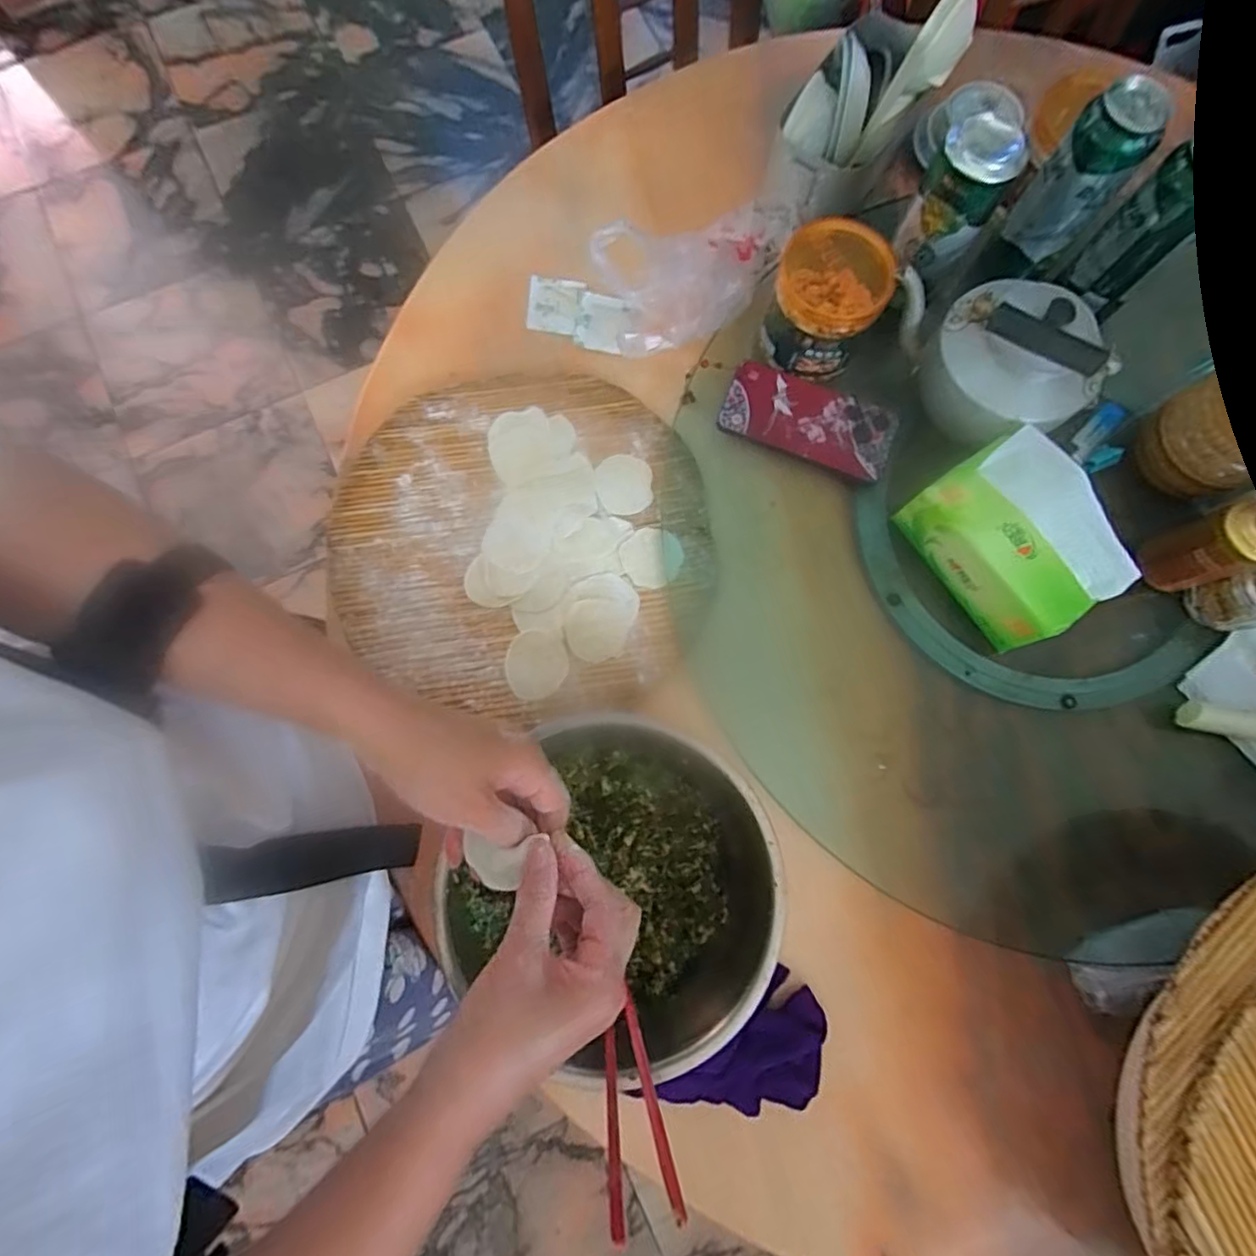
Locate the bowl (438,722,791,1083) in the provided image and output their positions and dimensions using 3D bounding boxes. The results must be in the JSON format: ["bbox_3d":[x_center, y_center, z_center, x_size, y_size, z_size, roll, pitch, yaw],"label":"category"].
[{"bbox_3d":[-0.002,0.197,0.483,0.225,0.093,0.226,0,78,-1],"label":"bowl"}]

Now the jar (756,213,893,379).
[{"bbox_3d":[0.181,-0.299,0.568,0.095,0.087,0.101,0,78,-1],"label":"jar"}]

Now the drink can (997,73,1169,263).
[{"bbox_3d":[0.390,-0.388,0.530,0.062,0.122,0.057,0,78,-1],"label":"drink can"}]

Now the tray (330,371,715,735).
[{"bbox_3d":[-0.098,-0.082,0.584,0.339,0.022,0.335,0,78,-1],"label":"tray"}]

